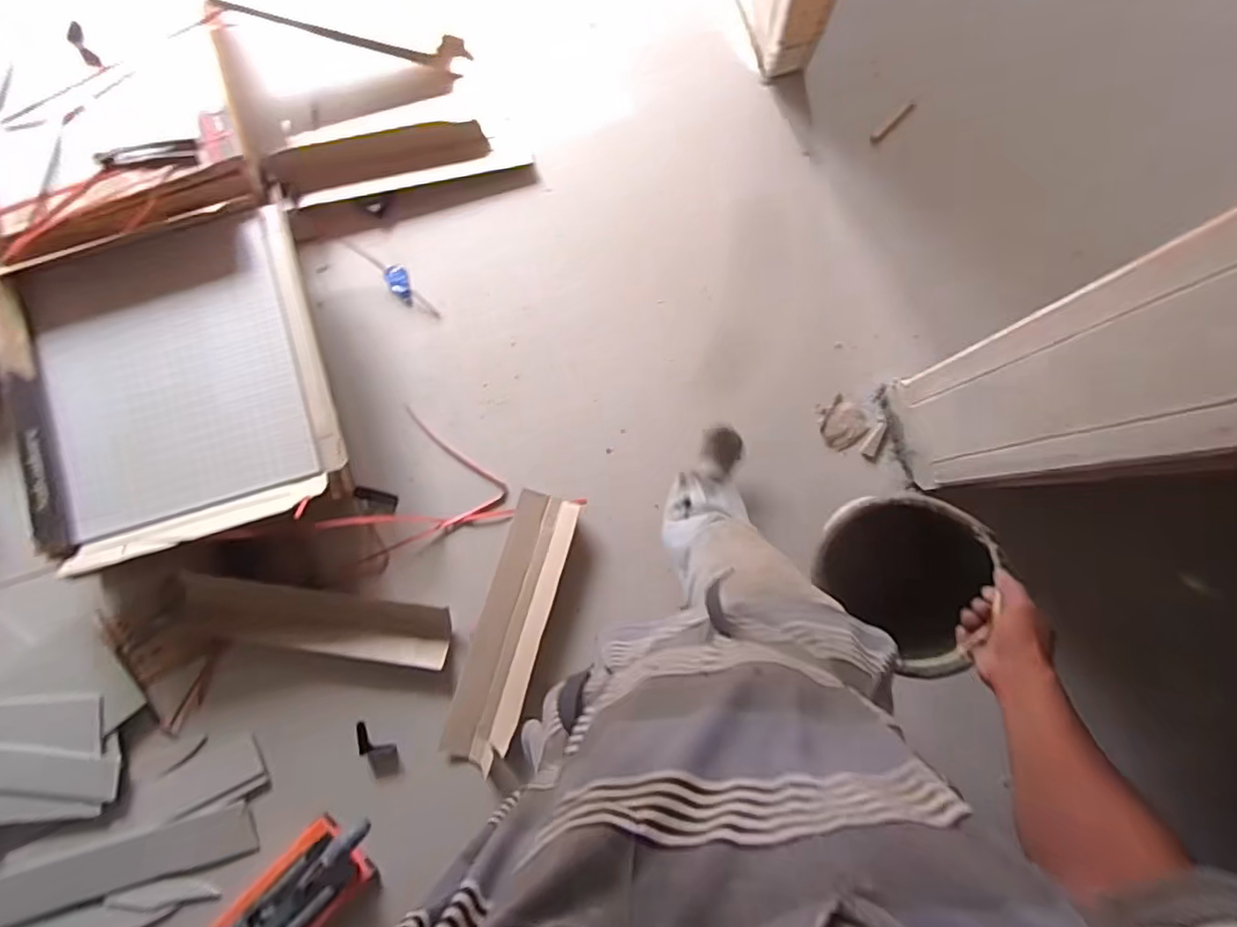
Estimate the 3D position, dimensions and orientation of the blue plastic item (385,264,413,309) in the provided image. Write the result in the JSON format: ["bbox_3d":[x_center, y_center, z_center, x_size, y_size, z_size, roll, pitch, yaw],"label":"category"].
[{"bbox_3d":[-0.505,-0.408,1.433,0.046,0.023,0.099,-12,89,1],"label":"blue plastic item"}]

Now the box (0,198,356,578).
[{"bbox_3d":[-0.929,-0.167,1.310,0.650,0.155,0.652,-18,86,0],"label":"box"}]

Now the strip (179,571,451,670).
[{"bbox_3d":[-0.654,0.347,1.350,0.568,0.051,0.158,9,100,-8],"label":"strip"}]

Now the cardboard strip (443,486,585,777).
[{"bbox_3d":[-0.231,0.347,1.361,0.155,0.055,0.573,16,87,3],"label":"cardboard strip"}]

